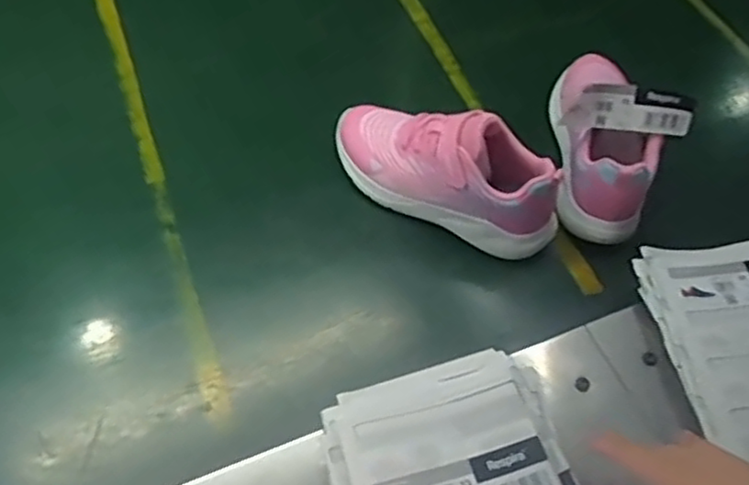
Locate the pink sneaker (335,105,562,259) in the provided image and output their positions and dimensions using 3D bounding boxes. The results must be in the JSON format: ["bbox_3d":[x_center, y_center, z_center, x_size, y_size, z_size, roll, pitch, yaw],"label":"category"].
[{"bbox_3d":[0.066,-0.068,0.662,0.219,0.107,0.074,27,59,13],"label":"pink sneaker"}]

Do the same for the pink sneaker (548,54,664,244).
[{"bbox_3d":[0.226,-0.112,0.700,0.083,0.086,0.221,10,57,2],"label":"pink sneaker"}]

